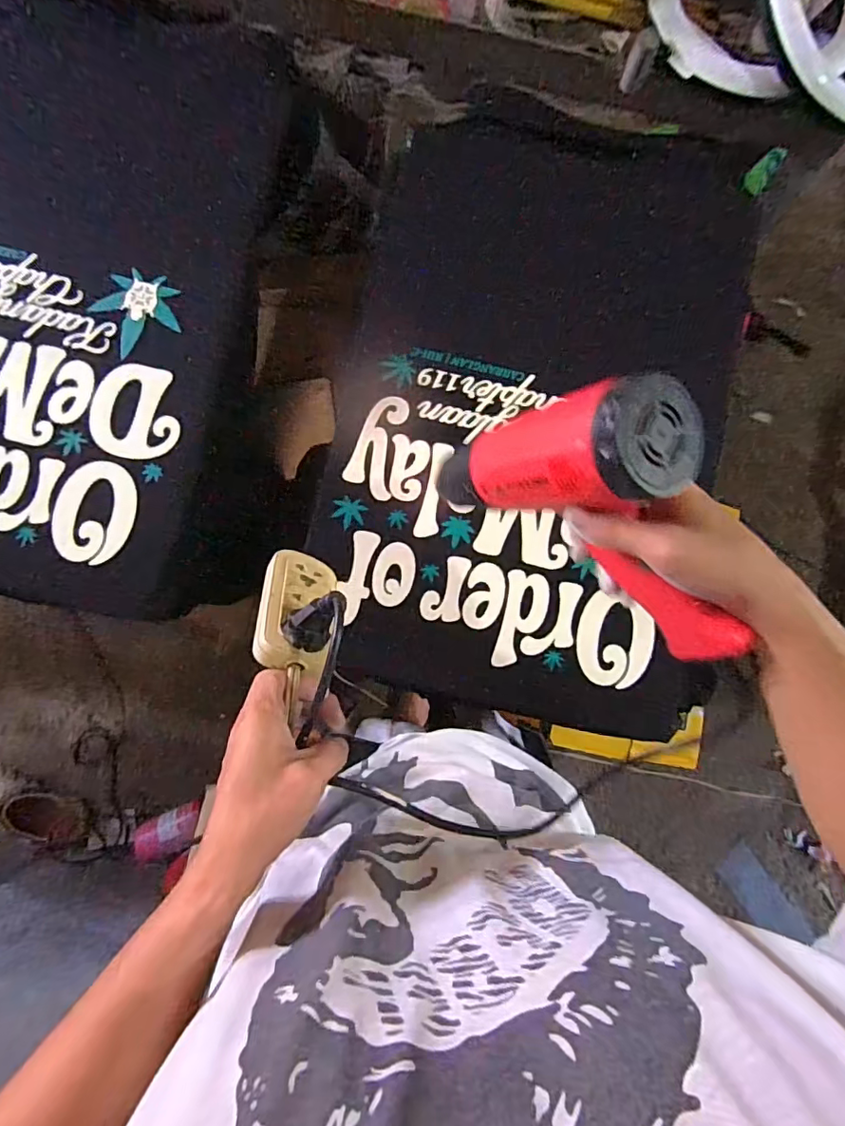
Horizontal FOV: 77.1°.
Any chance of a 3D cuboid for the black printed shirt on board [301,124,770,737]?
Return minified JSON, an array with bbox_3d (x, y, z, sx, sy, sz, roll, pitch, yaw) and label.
[{"bbox_3d":[0.116,-0.145,0.562,0.399,0.033,0.582,12,83,0],"label":"black printed shirt on board"}]

